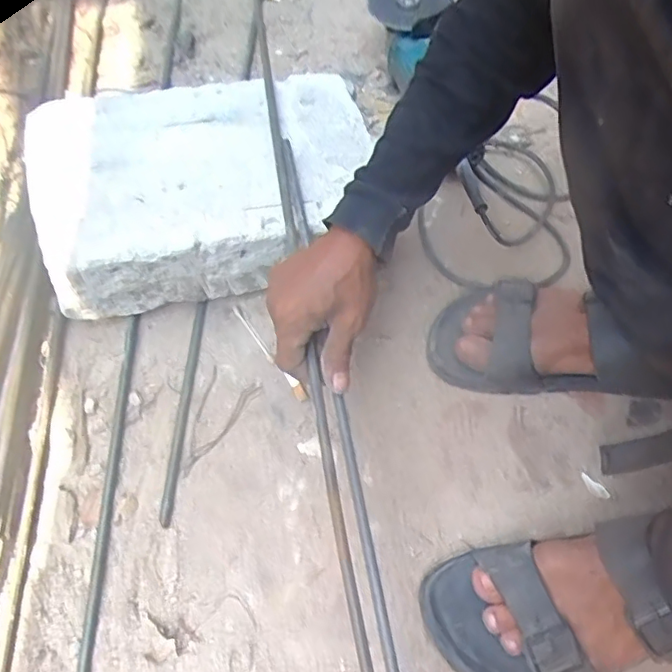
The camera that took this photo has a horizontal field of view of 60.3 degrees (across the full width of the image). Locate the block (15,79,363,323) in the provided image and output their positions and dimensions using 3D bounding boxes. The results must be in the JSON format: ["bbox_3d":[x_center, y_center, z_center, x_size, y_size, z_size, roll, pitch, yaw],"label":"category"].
[{"bbox_3d":[-0.121,-0.147,0.588,0.305,0.116,0.210,-9,63,-7],"label":"block"}]

